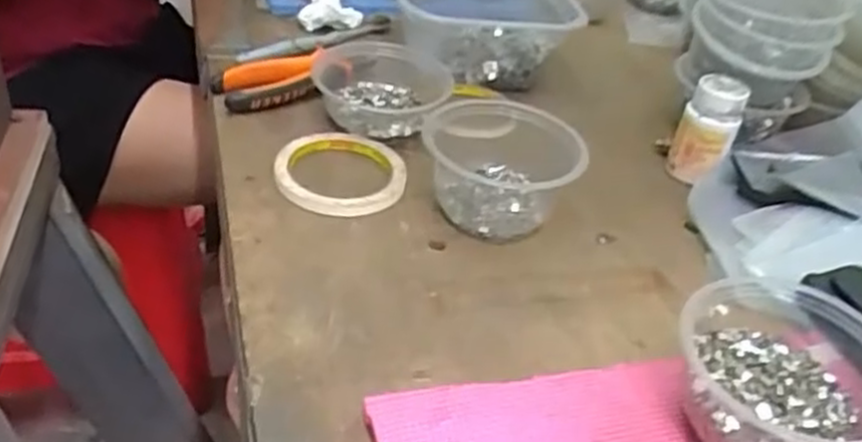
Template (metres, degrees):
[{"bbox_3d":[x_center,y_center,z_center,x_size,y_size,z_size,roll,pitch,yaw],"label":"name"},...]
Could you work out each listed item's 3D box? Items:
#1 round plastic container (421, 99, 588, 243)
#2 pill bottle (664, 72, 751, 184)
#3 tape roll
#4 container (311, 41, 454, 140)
[{"bbox_3d":[0.052,-0.046,0.585,0.103,0.064,0.134,3,37,-9],"label":"round plastic container"},{"bbox_3d":[0.225,-0.078,0.633,0.045,0.069,0.049,21,38,15],"label":"pill bottle"},{"bbox_3d":[-0.065,-0.038,0.591,0.092,0.016,0.092,3,38,-3],"label":"tape roll"},{"bbox_3d":[-0.043,-0.114,0.671,0.119,0.040,0.108,3,38,-3],"label":"container"}]

